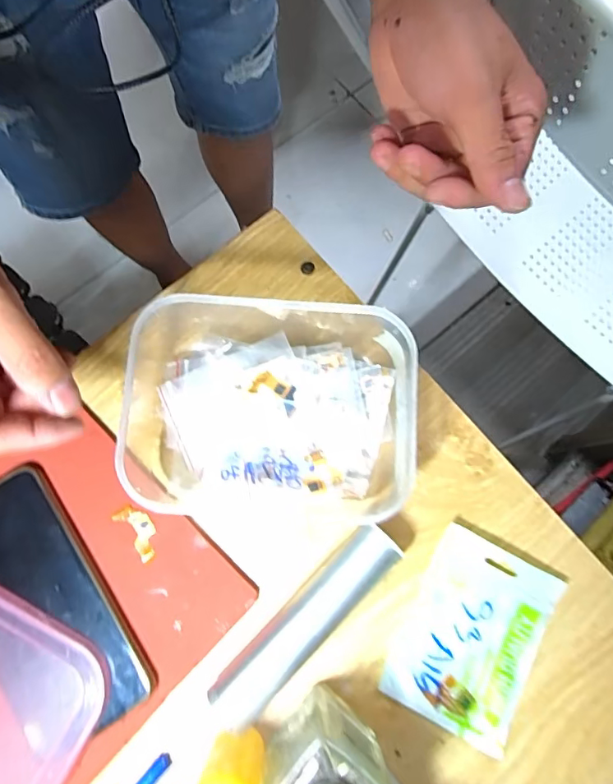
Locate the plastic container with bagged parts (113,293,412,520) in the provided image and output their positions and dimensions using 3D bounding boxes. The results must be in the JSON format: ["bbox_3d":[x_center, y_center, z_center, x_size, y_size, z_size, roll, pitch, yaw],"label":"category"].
[{"bbox_3d":[-0.029,0.003,0.327,0.192,0.065,0.154,3,76,-2],"label":"plastic container with bagged parts"}]

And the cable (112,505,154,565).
[{"bbox_3d":[-0.111,0.092,0.332,0.020,0.004,0.039,-38,82,-9],"label":"cable"}]

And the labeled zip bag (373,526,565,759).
[{"bbox_3d":[0.109,0.157,0.326,0.081,0.009,0.115,27,79,4],"label":"labeled zip bag"}]

